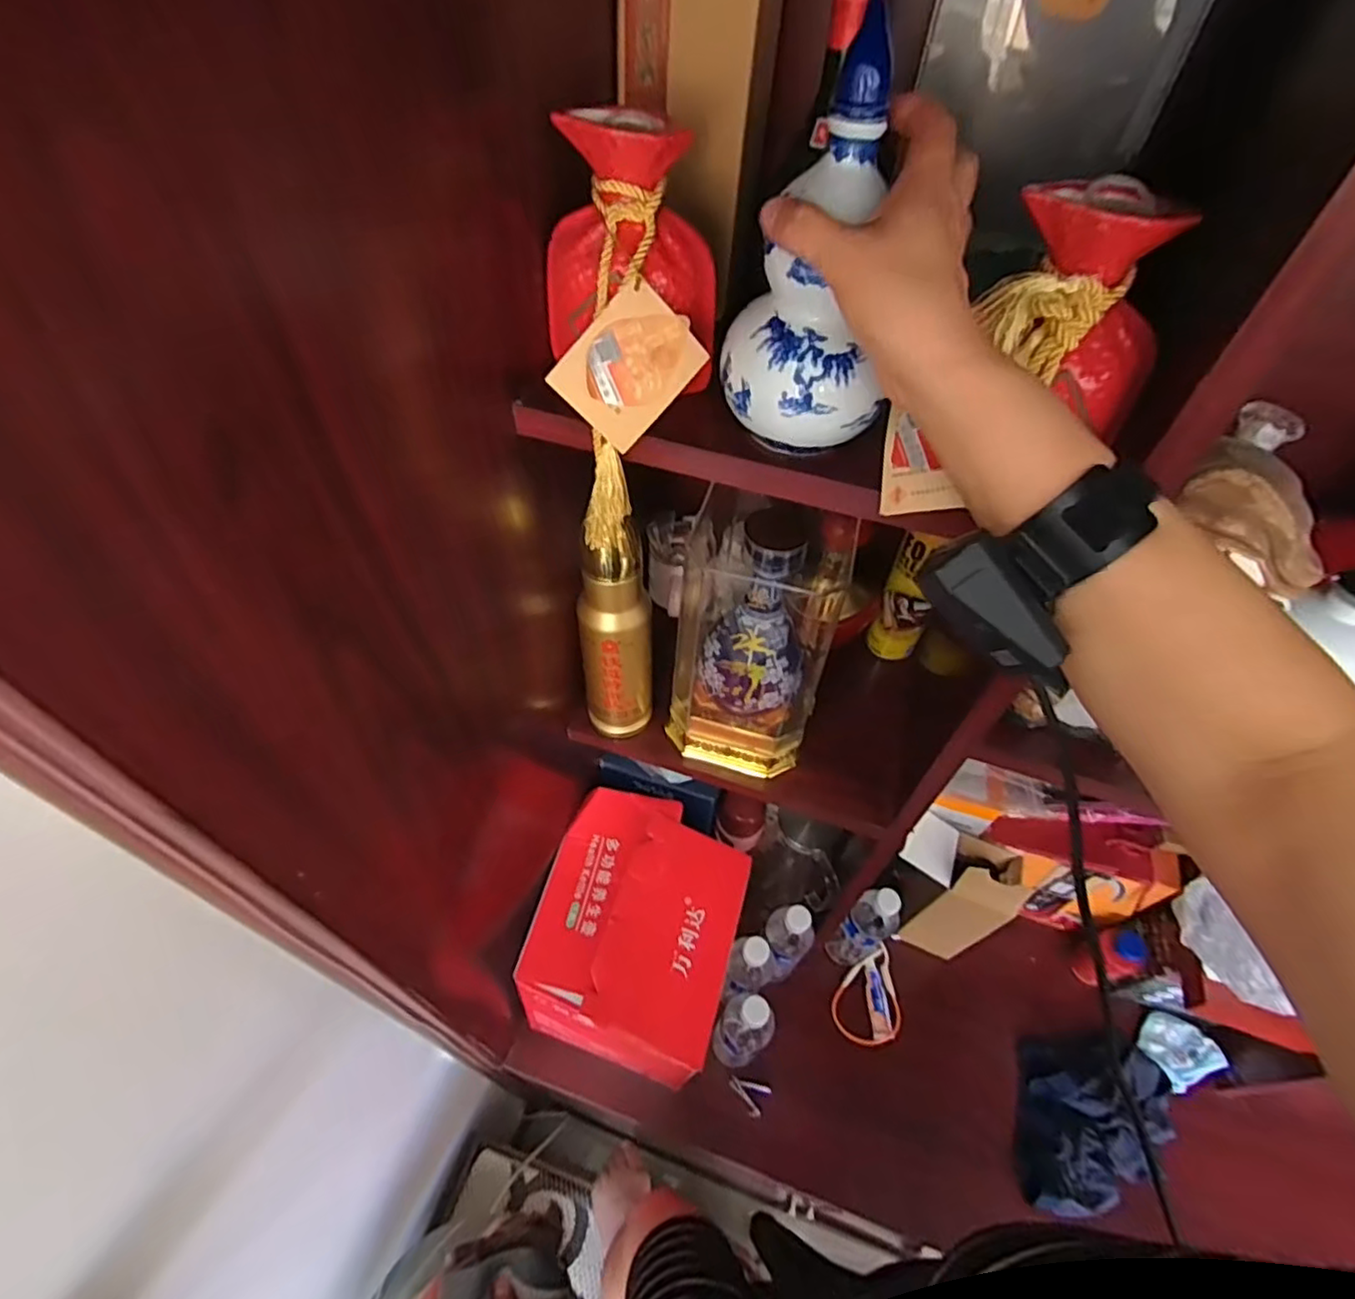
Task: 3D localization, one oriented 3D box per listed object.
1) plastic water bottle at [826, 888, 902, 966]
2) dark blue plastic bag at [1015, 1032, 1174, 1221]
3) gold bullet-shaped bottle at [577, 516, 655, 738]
[{"bbox_3d":[0.267,0.394,0.919,0.060,0.218,0.060,-36,61,-27],"label":"plastic water bottle"},{"bbox_3d":[0.551,0.616,0.861,0.250,0.049,0.183,-9,52,-10],"label":"dark blue plastic bag"},{"bbox_3d":[-0.057,-0.003,0.650,0.055,0.275,0.069,32,56,21],"label":"gold bullet-shaped bottle"}]

